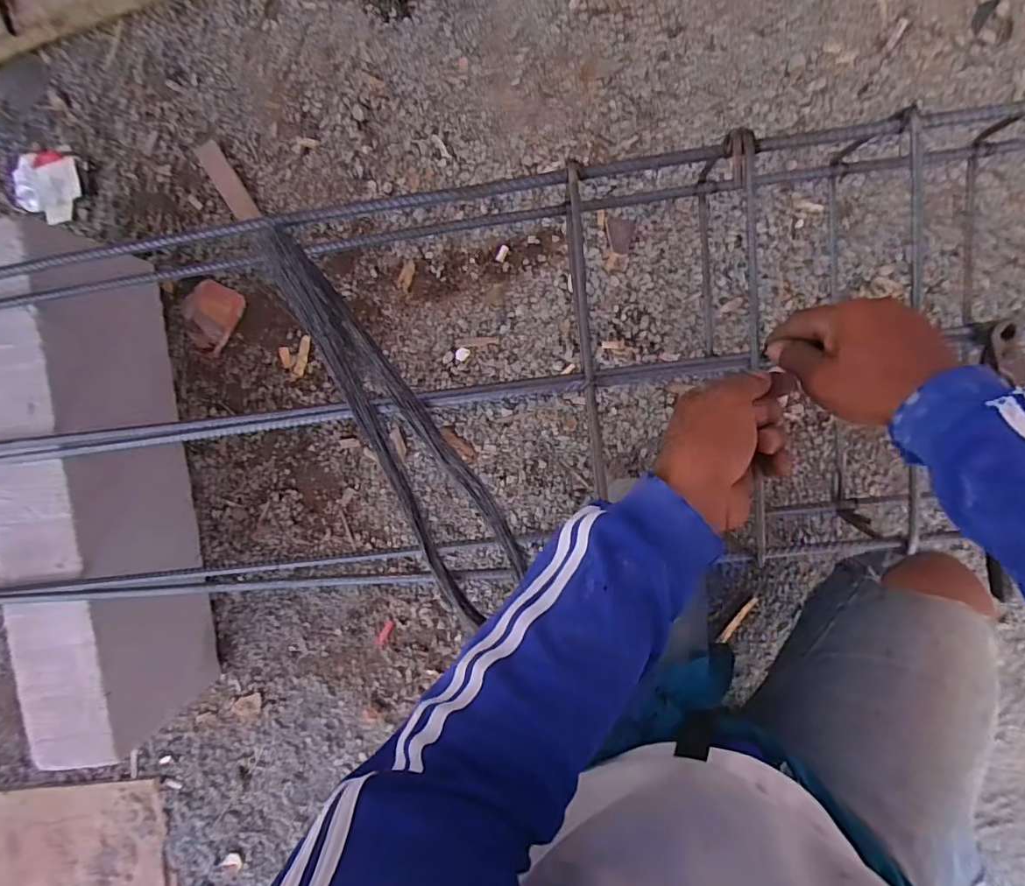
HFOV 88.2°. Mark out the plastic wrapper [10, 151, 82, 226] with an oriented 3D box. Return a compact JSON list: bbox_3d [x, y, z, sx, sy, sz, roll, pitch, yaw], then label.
[{"bbox_3d":[-0.689,-0.380,0.774,0.116,0.016,0.098,17,99,4],"label":"plastic wrapper"}]

